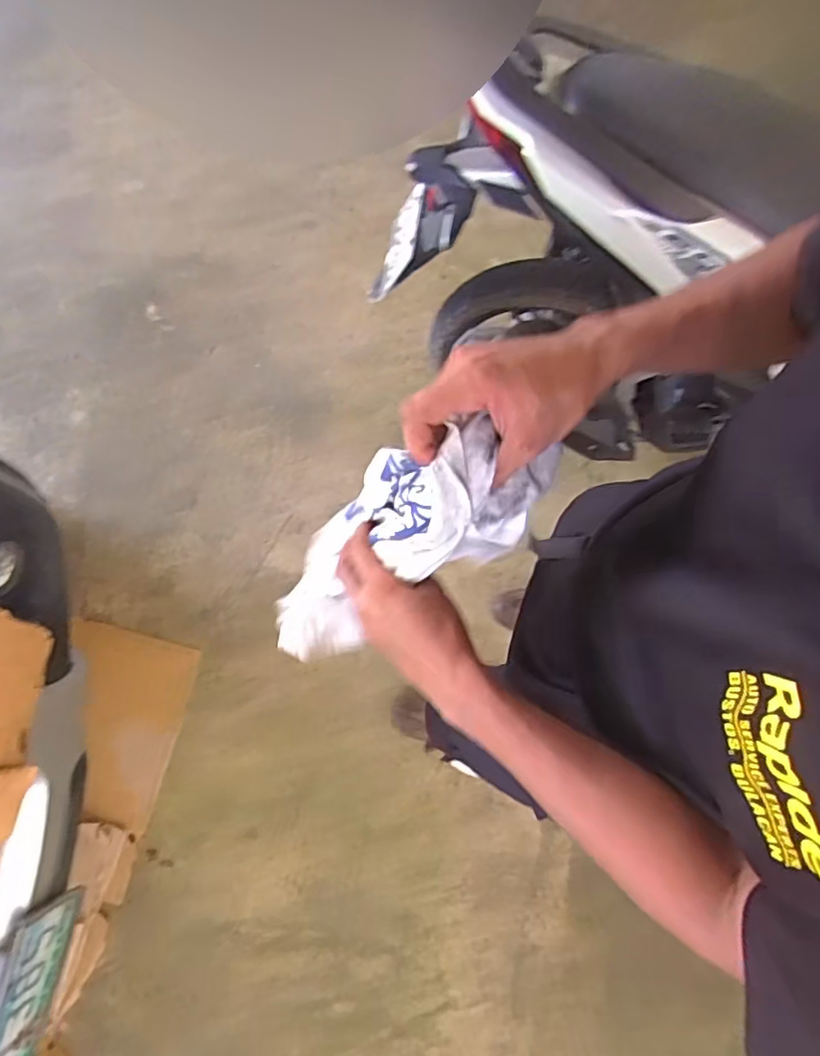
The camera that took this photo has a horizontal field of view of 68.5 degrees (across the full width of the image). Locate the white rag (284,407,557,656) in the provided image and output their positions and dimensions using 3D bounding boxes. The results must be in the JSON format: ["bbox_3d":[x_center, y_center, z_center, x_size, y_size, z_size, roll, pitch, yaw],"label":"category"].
[{"bbox_3d":[-0.012,0.001,0.520,0.129,0.298,0.102,-19,76,-38],"label":"white rag"}]

